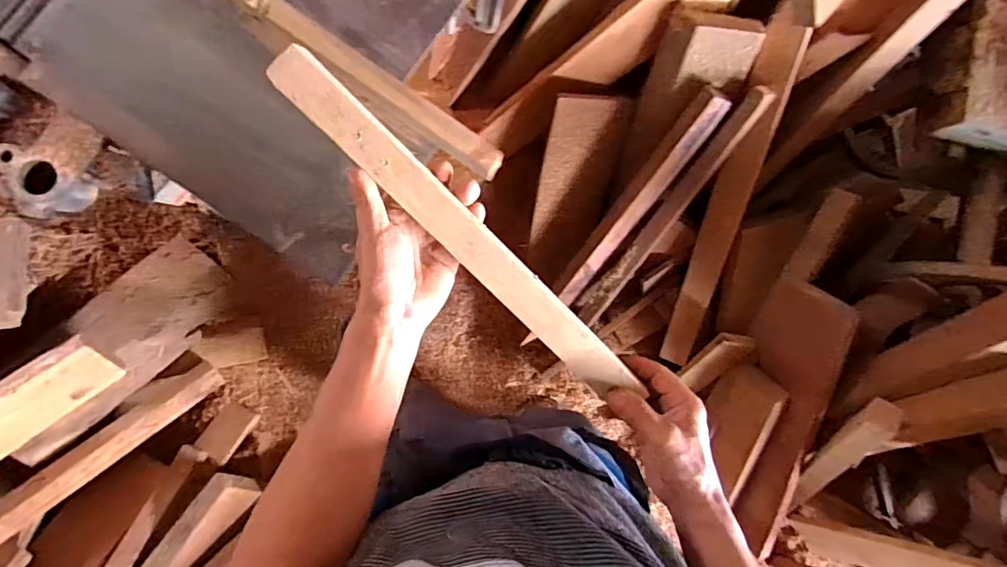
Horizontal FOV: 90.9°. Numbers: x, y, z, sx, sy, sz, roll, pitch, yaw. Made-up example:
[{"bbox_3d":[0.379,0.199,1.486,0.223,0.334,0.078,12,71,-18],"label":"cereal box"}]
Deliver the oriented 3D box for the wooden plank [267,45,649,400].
[{"bbox_3d":[-0.030,-0.039,0.435,0.405,0.018,0.039,44,83,-12],"label":"wooden plank"}]

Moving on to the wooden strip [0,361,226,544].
[{"bbox_3d":[-0.817,0.339,1.023,0.075,0.047,0.476,50,55,-2],"label":"wooden strip"}]

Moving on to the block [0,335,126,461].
[{"bbox_3d":[-0.900,0.247,0.893,0.359,0.053,0.113,-43,124,-25],"label":"block"}]

